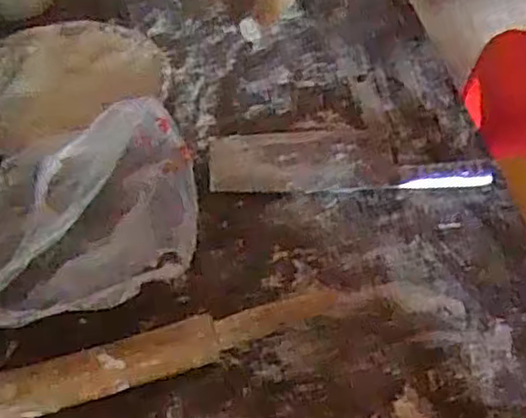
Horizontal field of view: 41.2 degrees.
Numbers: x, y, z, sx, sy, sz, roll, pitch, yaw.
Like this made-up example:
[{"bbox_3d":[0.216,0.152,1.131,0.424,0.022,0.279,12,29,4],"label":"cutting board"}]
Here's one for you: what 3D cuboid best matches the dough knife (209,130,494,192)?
[{"bbox_3d":[0.088,-0.055,0.747,0.285,0.010,0.088,-3,48,-3],"label":"dough knife"}]

